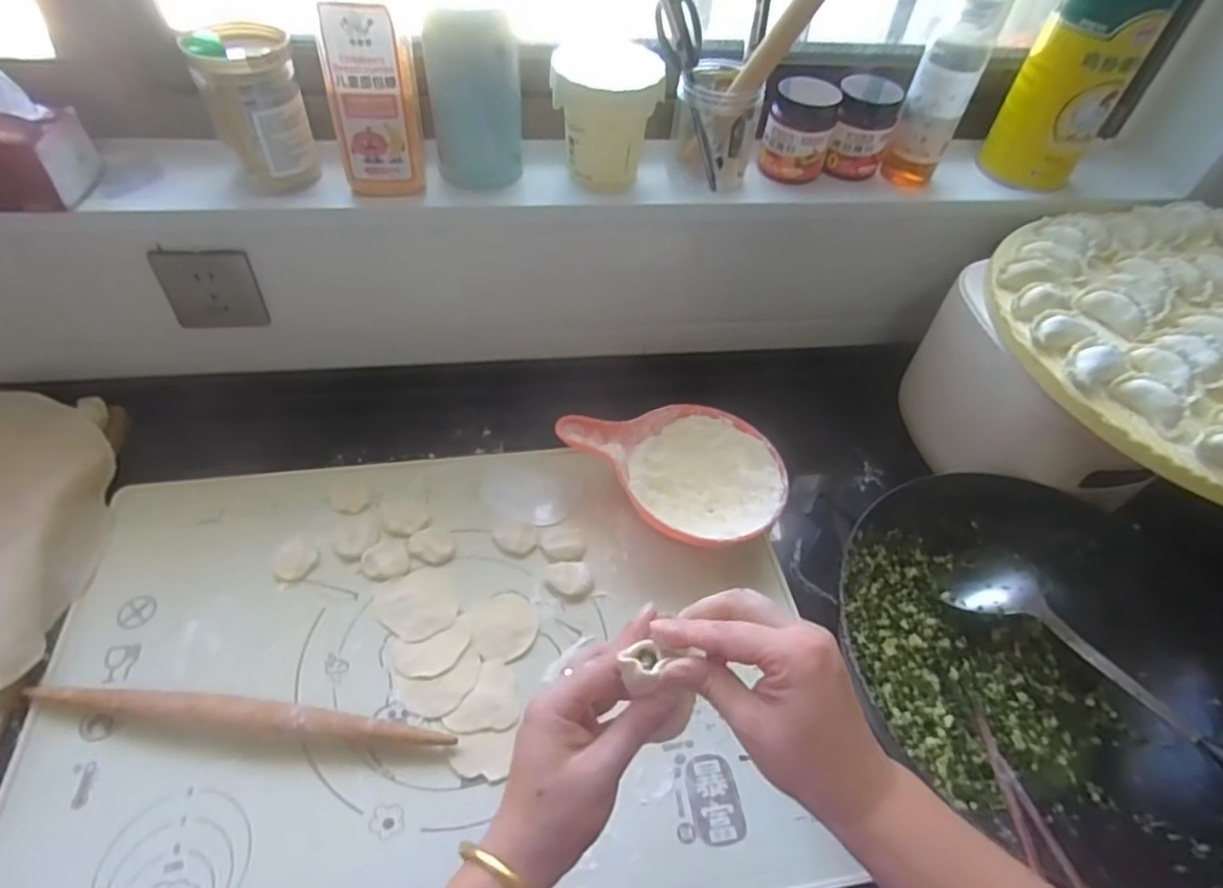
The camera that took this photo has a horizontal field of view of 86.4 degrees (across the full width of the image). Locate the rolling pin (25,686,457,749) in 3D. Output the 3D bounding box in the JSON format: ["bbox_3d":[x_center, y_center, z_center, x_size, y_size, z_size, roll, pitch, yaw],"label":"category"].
[{"bbox_3d":[-0.299,0.218,0.520,0.337,0.030,0.026,6,49,0],"label":"rolling pin"}]

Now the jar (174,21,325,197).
[{"bbox_3d":[-0.317,-0.301,0.592,0.078,0.122,0.071,3,49,-3],"label":"jar"}]

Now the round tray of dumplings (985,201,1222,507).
[{"bbox_3d":[0.554,-0.099,0.584,0.368,0.038,0.370,2,56,-3],"label":"round tray of dumplings"}]

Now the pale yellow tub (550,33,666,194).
[{"bbox_3d":[-0.004,-0.329,0.649,0.104,0.104,0.100,2,56,-3],"label":"pale yellow tub"}]

